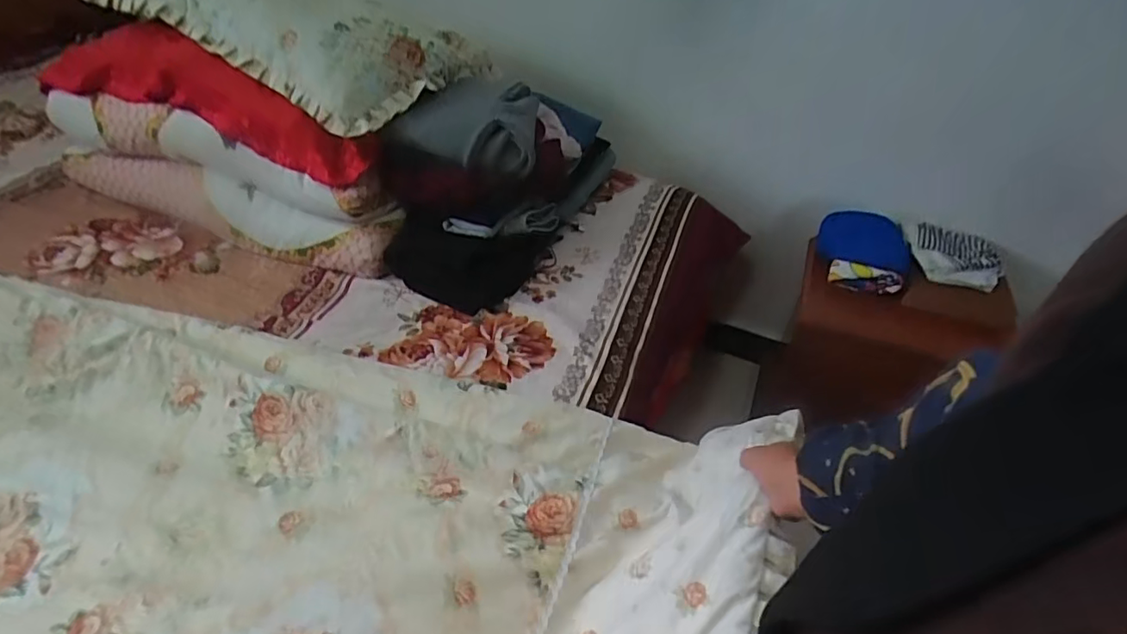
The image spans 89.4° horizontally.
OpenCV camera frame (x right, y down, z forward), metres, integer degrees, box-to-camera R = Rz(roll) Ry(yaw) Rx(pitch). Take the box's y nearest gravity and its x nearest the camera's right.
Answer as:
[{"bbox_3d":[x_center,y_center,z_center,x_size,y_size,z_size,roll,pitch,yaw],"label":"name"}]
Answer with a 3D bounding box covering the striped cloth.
[{"bbox_3d":[0.794,-0.128,1.174,0.152,0.062,0.172,2,45,0],"label":"striped cloth"}]

